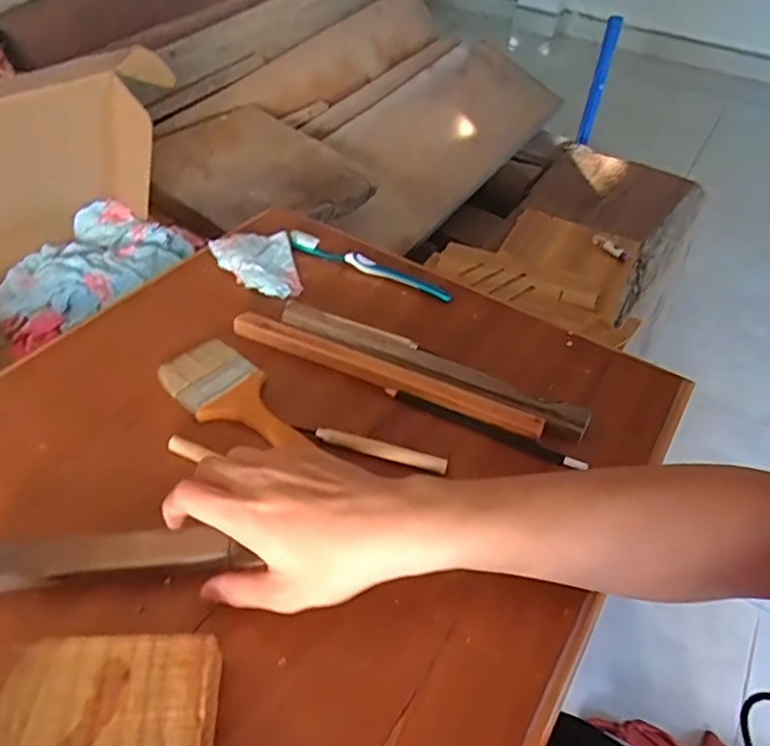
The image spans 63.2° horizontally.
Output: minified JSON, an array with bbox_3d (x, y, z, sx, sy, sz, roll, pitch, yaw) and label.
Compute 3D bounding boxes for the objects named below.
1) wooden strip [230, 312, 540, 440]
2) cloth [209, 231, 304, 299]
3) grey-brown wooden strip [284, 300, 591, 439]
[{"bbox_3d":[-0.004,-0.001,0.546,0.285,0.015,0.020,20,47,15],"label":"wooden strip"},{"bbox_3d":[-0.133,-0.114,0.645,0.080,0.022,0.099,-10,47,-13],"label":"cloth"},{"bbox_3d":[0.038,-0.009,0.548,0.283,0.008,0.026,21,62,14],"label":"grey-brown wooden strip"}]

